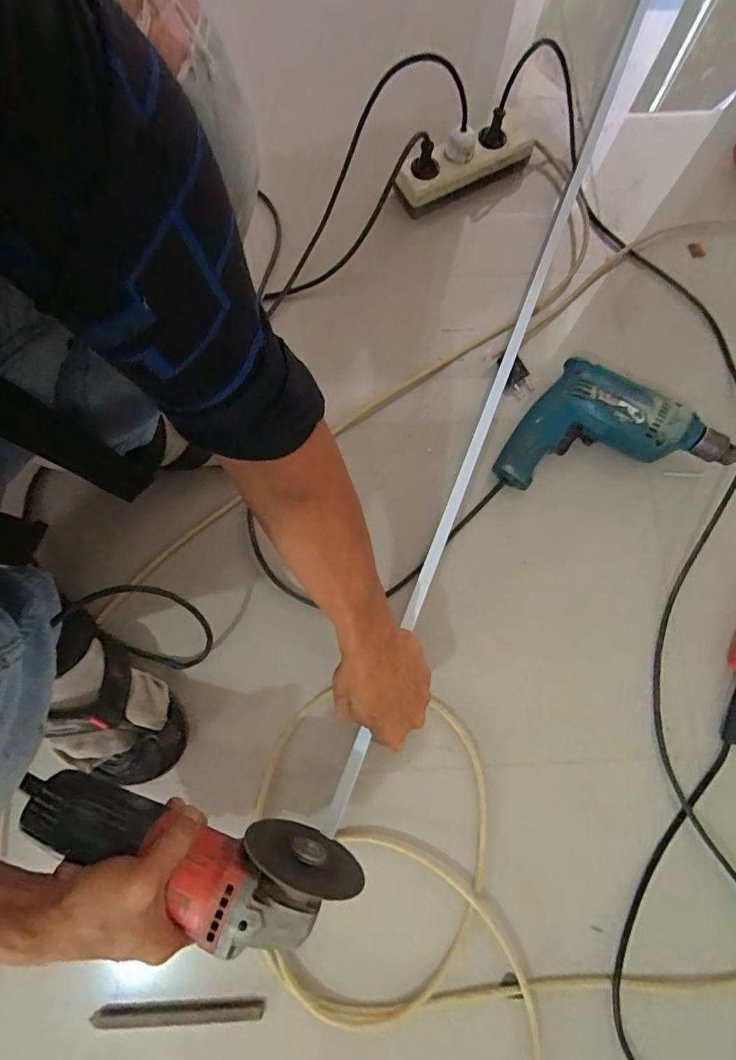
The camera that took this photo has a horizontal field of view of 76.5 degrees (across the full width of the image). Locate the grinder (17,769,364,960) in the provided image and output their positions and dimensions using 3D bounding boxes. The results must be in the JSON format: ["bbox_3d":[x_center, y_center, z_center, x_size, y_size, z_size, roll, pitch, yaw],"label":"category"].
[{"bbox_3d":[-0.152,0.265,0.380,0.282,0.082,0.076,14,78,5],"label":"grinder"}]

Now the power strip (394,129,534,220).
[{"bbox_3d":[0.133,-0.478,0.610,0.198,0.042,0.054,-28,79,-6],"label":"power strip"}]

